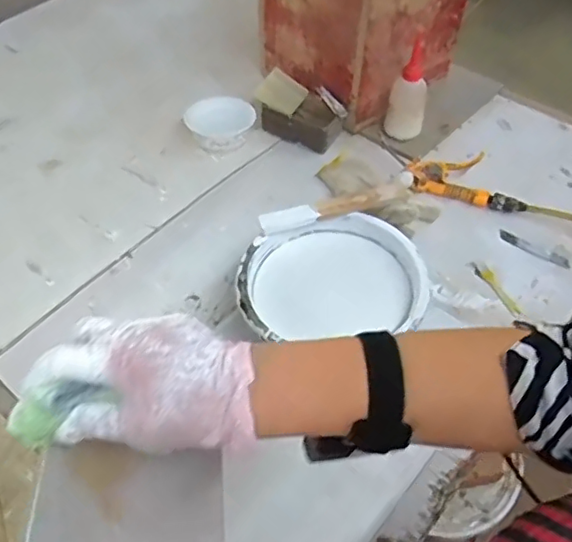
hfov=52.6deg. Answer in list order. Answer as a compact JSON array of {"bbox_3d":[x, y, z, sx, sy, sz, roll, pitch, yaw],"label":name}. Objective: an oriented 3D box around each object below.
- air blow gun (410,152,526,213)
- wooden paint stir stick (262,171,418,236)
[{"bbox_3d":[0.280,-0.141,0.895,0.175,0.027,0.086,15,54,13],"label":"air blow gun"},{"bbox_3d":[0.070,-0.086,0.754,0.212,0.017,0.033,-19,54,-12],"label":"wooden paint stir stick"}]

